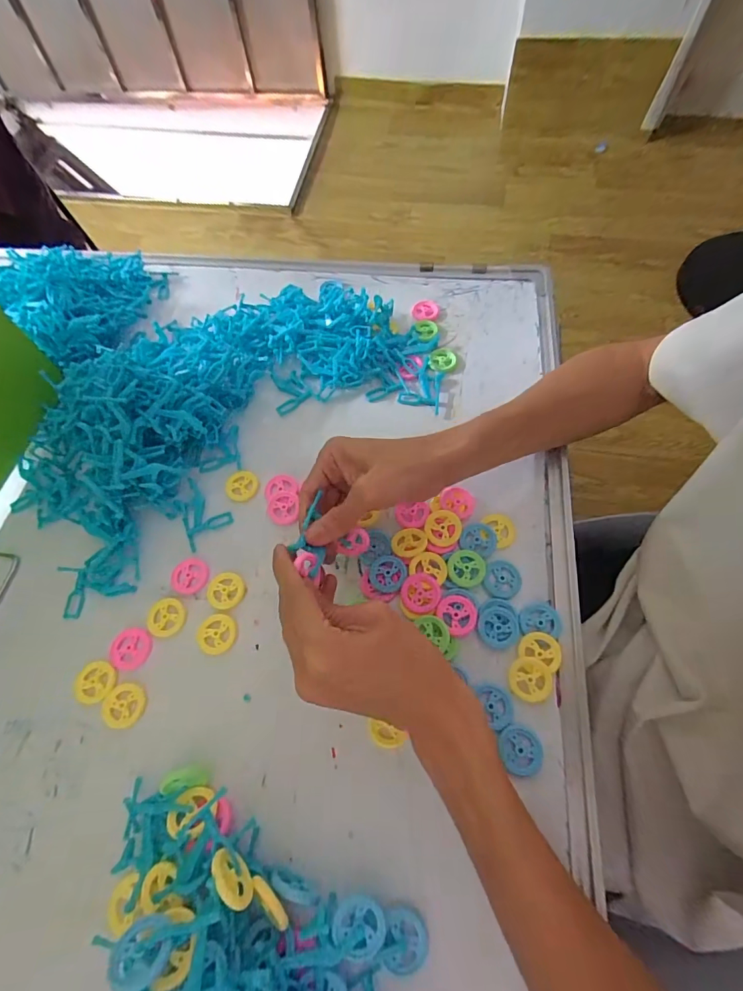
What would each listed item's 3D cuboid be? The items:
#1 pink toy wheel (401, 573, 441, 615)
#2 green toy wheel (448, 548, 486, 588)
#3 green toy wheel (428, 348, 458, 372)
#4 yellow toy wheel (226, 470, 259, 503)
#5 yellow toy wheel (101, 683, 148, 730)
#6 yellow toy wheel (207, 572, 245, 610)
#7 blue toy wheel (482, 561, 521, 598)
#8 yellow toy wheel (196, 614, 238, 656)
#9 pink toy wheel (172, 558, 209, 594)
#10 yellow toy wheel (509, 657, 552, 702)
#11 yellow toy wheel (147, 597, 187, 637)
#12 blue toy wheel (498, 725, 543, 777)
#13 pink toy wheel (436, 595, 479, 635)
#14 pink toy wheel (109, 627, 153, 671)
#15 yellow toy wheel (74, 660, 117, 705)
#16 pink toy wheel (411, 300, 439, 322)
[{"bbox_3d":[0.038,0.075,0.333,0.030,0.004,0.030,2,63,4],"label":"pink toy wheel"},{"bbox_3d":[0.076,0.057,0.342,0.029,0.004,0.030,-1,63,2],"label":"green toy wheel"},{"bbox_3d":[0.075,-0.142,0.450,0.027,0.005,0.031,38,71,19],"label":"green toy wheel"},{"bbox_3d":[-0.118,-0.009,0.392,0.029,0.004,0.031,-1,63,2],"label":"yellow toy wheel"},{"bbox_3d":[-0.181,0.152,0.314,0.032,0.004,0.029,2,64,4],"label":"yellow toy wheel"},{"bbox_3d":[-0.119,0.077,0.349,0.030,0.004,0.031,-1,63,2],"label":"yellow toy wheel"},{"bbox_3d":[0.104,0.067,0.342,0.027,0.006,0.029,-1,63,2],"label":"blue toy wheel"},{"bbox_3d":[-0.120,0.107,0.334,0.031,0.004,0.029,-1,63,2],"label":"yellow toy wheel"},{"bbox_3d":[-0.150,0.066,0.356,0.030,0.004,0.030,-1,63,2],"label":"pink toy wheel"},{"bbox_3d":[0.113,0.131,0.307,0.029,0.005,0.028,-1,63,2],"label":"yellow toy wheel"},{"bbox_3d":[-0.163,0.096,0.342,0.031,0.004,0.029,-1,63,2],"label":"yellow toy wheel"},{"bbox_3d":[0.101,0.170,0.289,0.027,0.004,0.027,9,64,7],"label":"blue toy wheel"},{"bbox_3d":[0.065,0.090,0.327,0.030,0.004,0.030,-1,63,2],"label":"pink toy wheel"},{"bbox_3d":[-0.185,0.117,0.332,0.032,0.004,0.031,-1,63,2],"label":"pink toy wheel"},{"bbox_3d":[-0.207,0.139,0.323,0.031,0.004,0.029,-1,63,2],"label":"yellow toy wheel"},{"bbox_3d":[0.060,-0.205,0.483,0.030,0.010,0.027,4,64,5],"label":"pink toy wheel"}]

